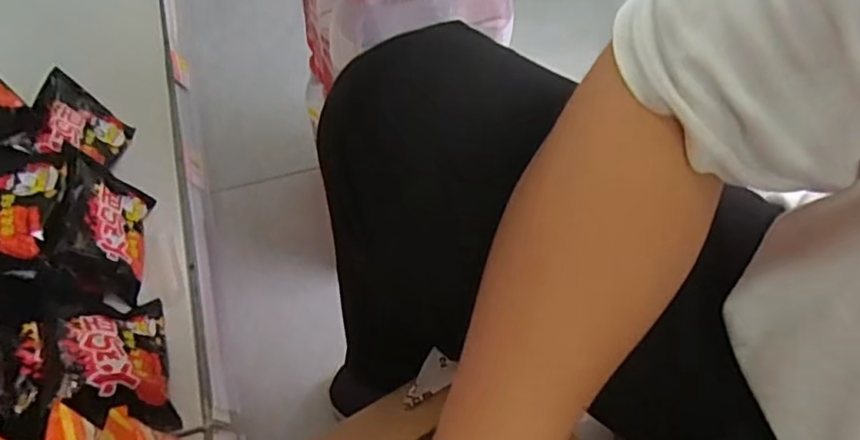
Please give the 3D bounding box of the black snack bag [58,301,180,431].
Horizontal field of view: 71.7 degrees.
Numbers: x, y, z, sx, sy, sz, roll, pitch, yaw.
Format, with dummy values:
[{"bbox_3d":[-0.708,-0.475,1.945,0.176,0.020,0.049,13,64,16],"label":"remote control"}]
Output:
[{"bbox_3d":[-0.312,0.137,0.588,0.042,0.118,0.150,-42,54,14],"label":"black snack bag"}]

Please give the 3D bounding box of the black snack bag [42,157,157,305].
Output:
[{"bbox_3d":[-0.363,0.005,0.659,0.037,0.116,0.147,-22,53,10],"label":"black snack bag"}]

